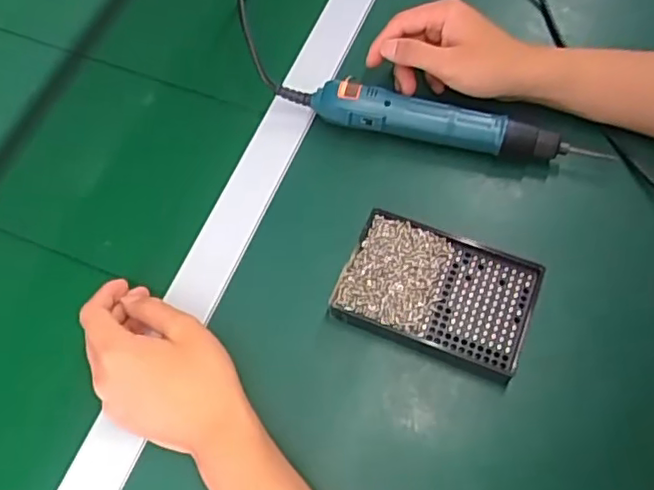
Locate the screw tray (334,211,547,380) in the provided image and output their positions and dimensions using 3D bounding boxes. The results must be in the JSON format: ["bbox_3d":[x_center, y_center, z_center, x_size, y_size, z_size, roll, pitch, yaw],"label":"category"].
[{"bbox_3d":[0.082,0.037,0.464,0.137,0.030,0.090,18,67,10],"label":"screw tray"}]

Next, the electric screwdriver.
[{"bbox_3d":[0.092,-0.097,0.520,0.260,0.044,0.033,14,67,9],"label":"electric screwdriver"}]

